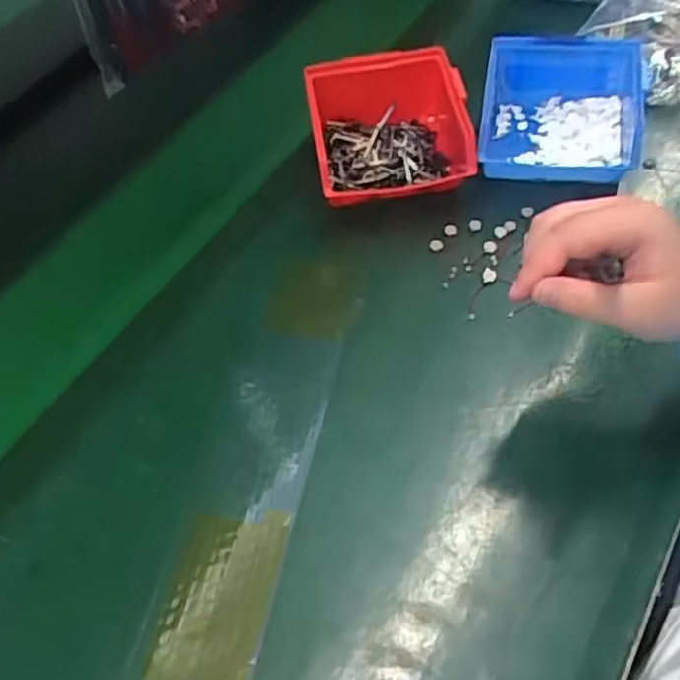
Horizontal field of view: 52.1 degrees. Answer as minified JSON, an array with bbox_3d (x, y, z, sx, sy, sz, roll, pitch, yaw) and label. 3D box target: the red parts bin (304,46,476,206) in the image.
[{"bbox_3d":[0.039,-0.170,0.570,0.124,0.065,0.134,-5,53,3],"label":"red parts bin"}]

